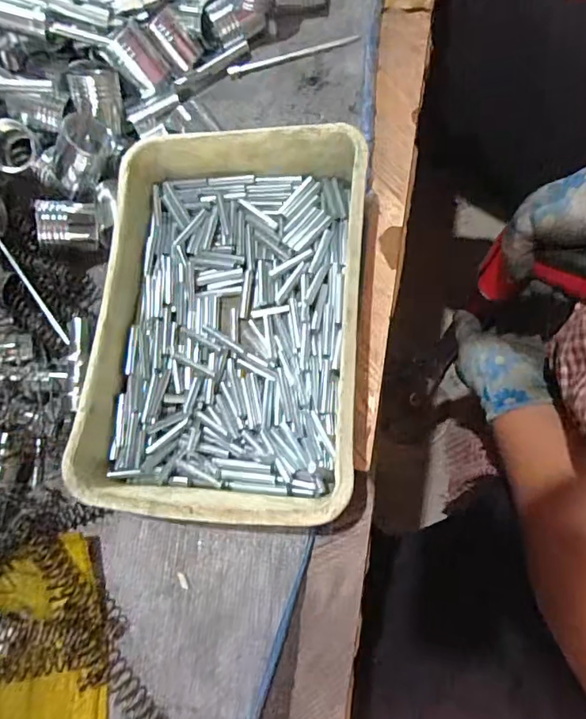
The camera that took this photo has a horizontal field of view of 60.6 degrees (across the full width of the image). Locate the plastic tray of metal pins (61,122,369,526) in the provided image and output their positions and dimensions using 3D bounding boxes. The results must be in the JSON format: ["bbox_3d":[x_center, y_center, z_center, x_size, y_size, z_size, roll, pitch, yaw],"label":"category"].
[{"bbox_3d":[-0.034,-0.026,0.259,0.139,0.046,0.203,1,74,8],"label":"plastic tray of metal pins"}]

